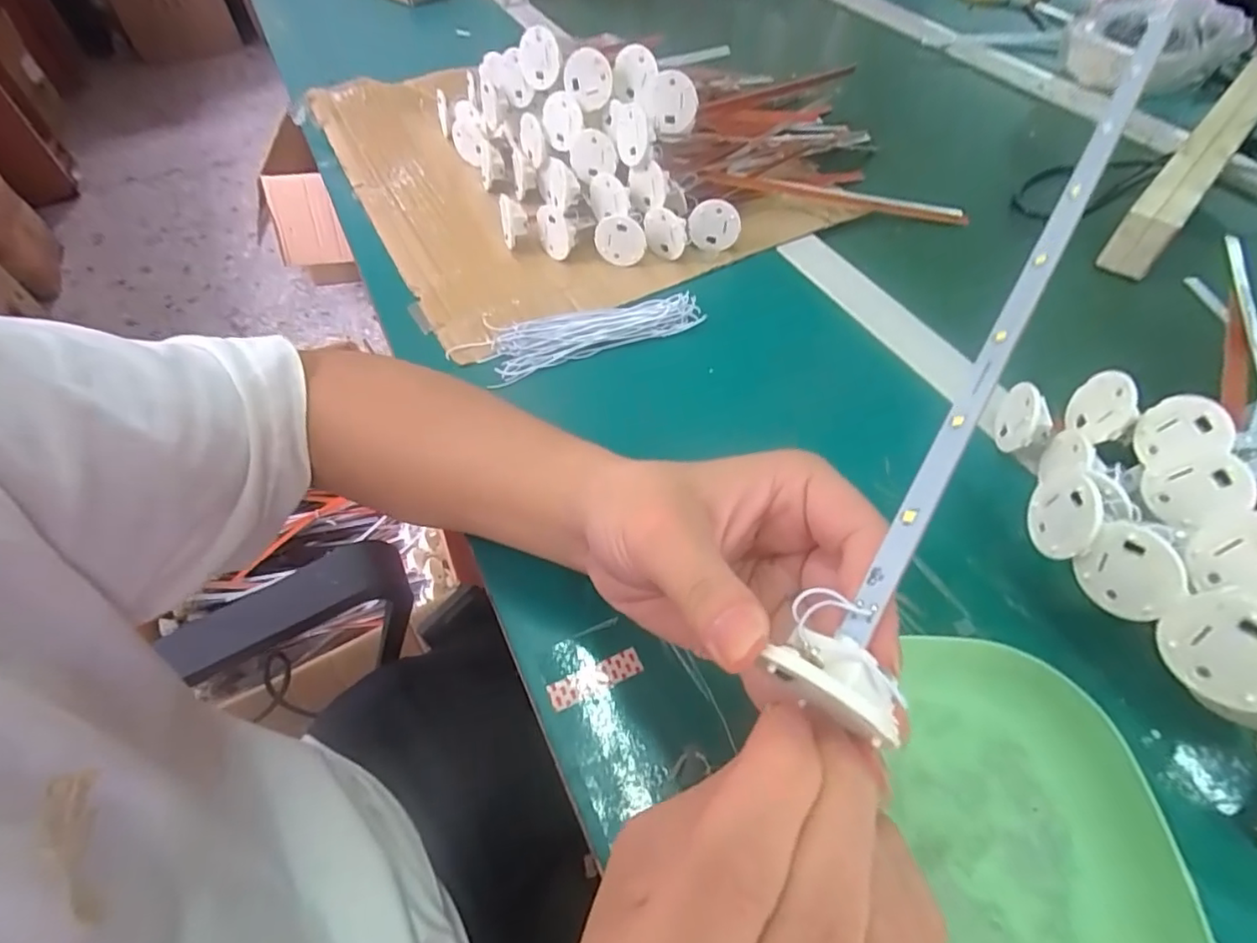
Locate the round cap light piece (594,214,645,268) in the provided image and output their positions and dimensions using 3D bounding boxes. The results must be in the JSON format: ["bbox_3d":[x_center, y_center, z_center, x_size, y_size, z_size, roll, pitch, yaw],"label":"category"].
[{"bbox_3d":[-0.006,-0.172,0.445,0.037,0.043,0.009,2,53,1],"label":"round cap light piece"}]

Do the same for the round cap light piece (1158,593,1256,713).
[{"bbox_3d":[0.205,0.061,0.201,0.004,0.037,0.037,-9,76,-29],"label":"round cap light piece"}]

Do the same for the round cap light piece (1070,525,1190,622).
[{"bbox_3d":[0.202,0.042,0.238,0.010,0.035,0.034,-15,55,-12],"label":"round cap light piece"}]

